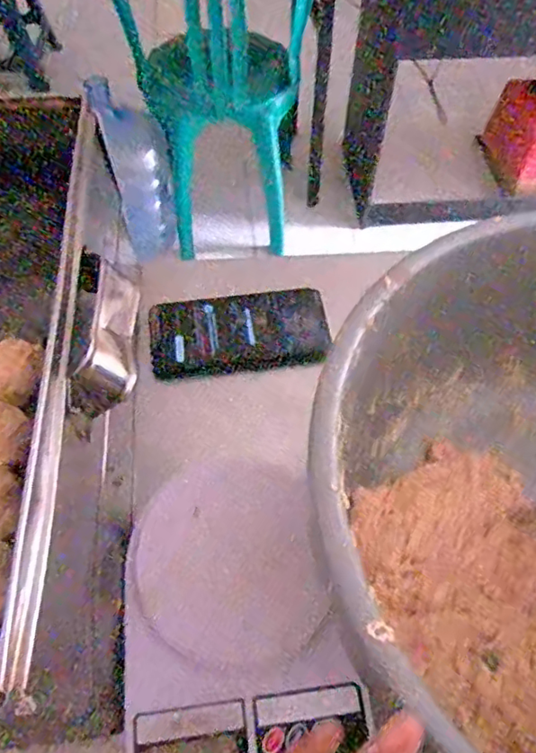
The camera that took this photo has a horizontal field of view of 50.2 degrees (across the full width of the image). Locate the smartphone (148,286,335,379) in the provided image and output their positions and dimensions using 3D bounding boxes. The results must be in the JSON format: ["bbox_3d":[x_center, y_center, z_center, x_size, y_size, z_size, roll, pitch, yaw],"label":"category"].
[{"bbox_3d":[-0.025,-0.041,0.521,0.158,0.011,0.081,-9,59,-7],"label":"smartphone"}]

